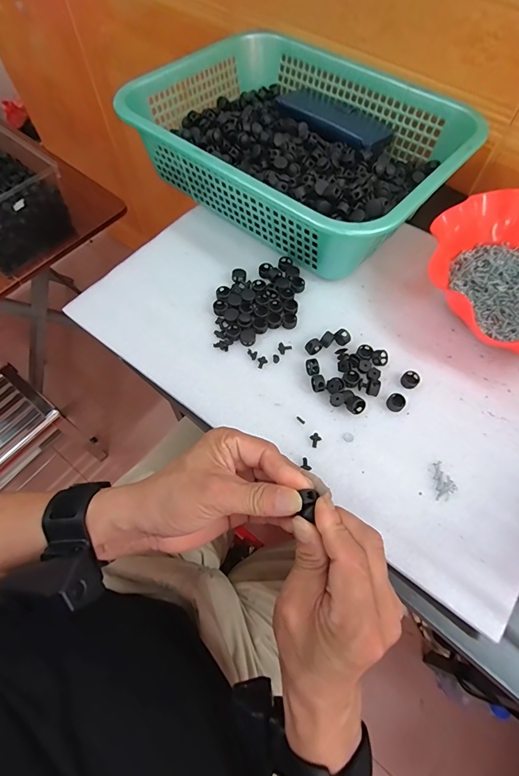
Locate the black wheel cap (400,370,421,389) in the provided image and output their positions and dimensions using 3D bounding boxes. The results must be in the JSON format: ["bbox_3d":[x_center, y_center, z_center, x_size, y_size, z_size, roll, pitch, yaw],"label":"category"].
[{"bbox_3d":[0.156,-0.009,0.396,0.016,0.009,0.017,0,64,0],"label":"black wheel cap"}]

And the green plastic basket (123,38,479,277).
[{"bbox_3d":[0.053,-0.319,0.495,0.376,0.098,0.295,36,69,16],"label":"green plastic basket"}]

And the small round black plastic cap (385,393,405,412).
[{"bbox_3d":[0.136,0.015,0.384,0.017,0.008,0.017,0,64,0],"label":"small round black plastic cap"}]

